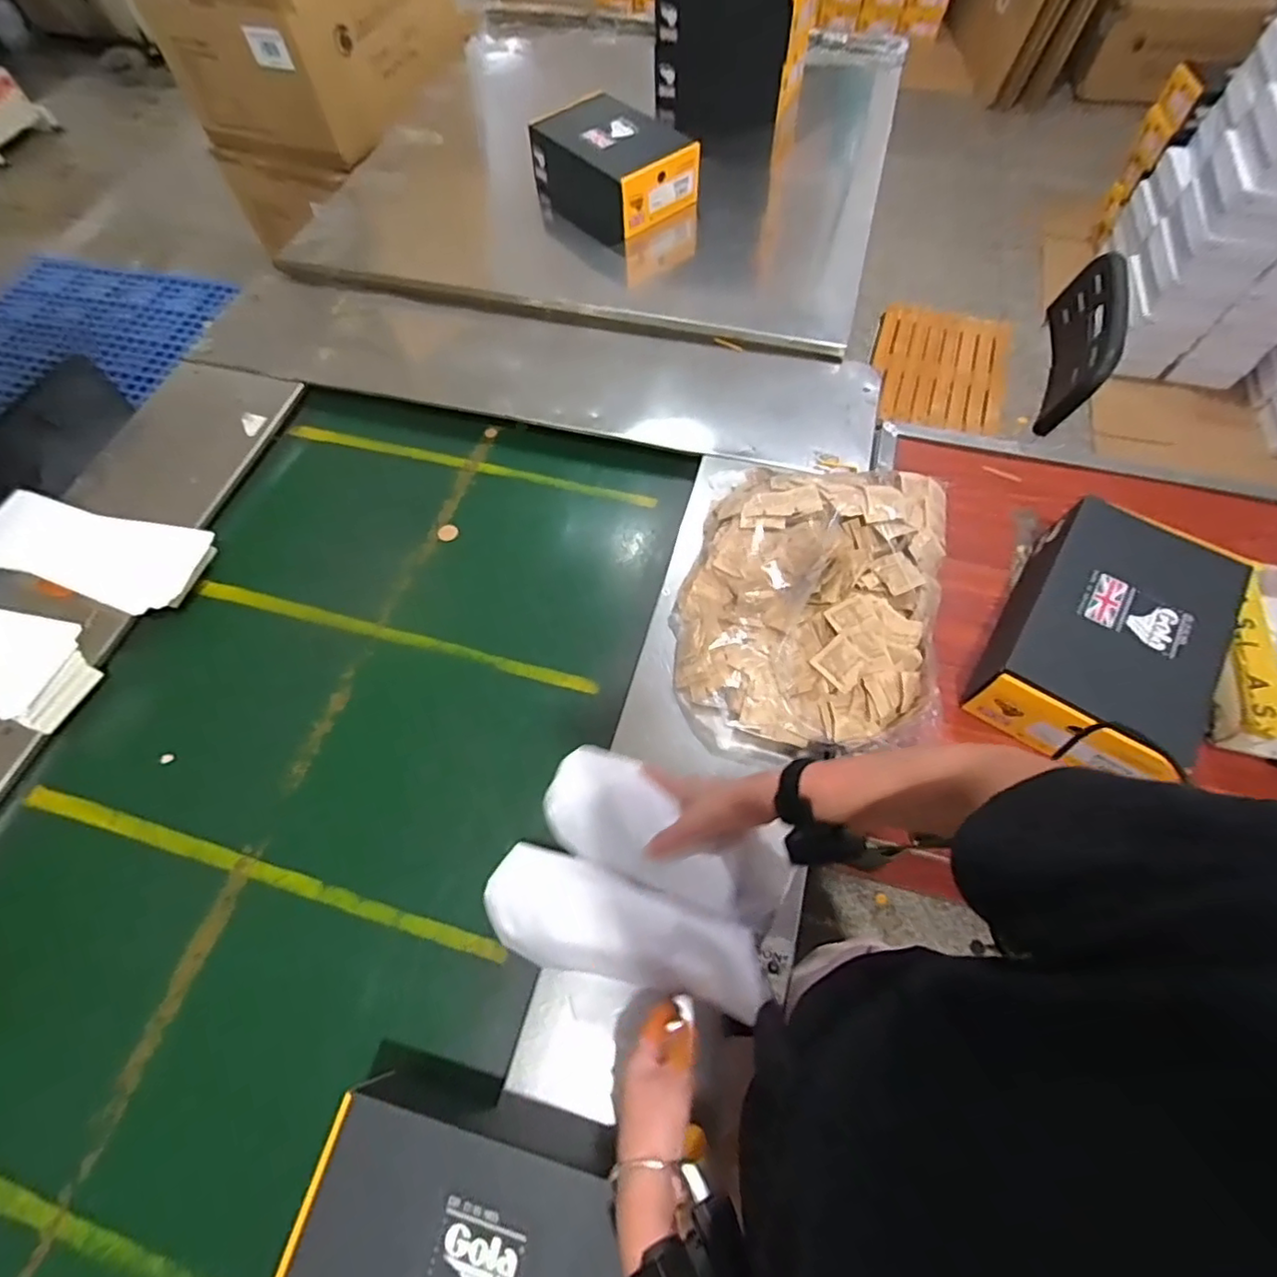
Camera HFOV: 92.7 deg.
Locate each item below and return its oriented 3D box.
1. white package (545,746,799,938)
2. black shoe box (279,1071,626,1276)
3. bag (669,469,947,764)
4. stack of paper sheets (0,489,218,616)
[{"bbox_3d":[0.023,0.209,0.654,0.272,0.064,0.109,22,66,22],"label":"white package"},{"bbox_3d":[-0.142,0.546,0.529,0.296,0.114,0.213,8,64,6],"label":"black shoe box"},{"bbox_3d":[0.229,-0.061,0.830,0.340,0.118,0.420,10,64,7],"label":"bag"},{"bbox_3d":[-0.866,-0.137,0.958,0.377,0.024,0.150,12,65,8],"label":"stack of paper sheets"}]

